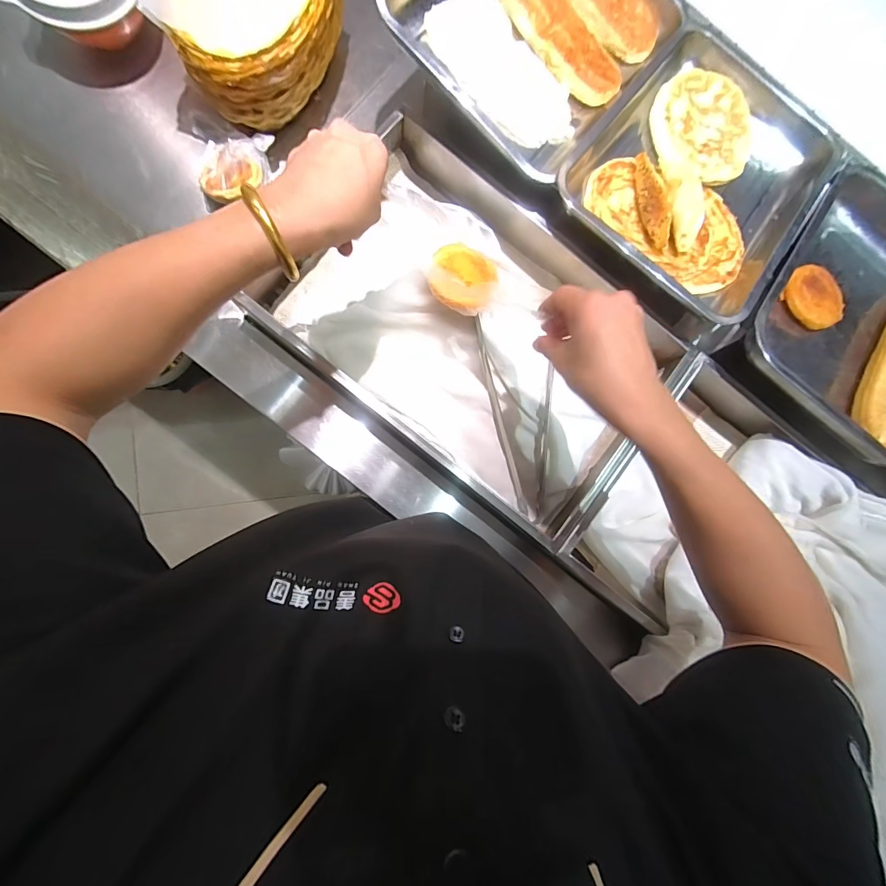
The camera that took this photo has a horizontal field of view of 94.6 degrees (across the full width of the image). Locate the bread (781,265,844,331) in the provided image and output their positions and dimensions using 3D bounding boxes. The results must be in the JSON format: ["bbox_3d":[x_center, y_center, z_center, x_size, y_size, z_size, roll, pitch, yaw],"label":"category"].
[{"bbox_3d":[0.459,-0.180,0.501,0.075,0.019,0.080,-34,90,-7],"label":"bread"}]

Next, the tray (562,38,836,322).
[{"bbox_3d":[0.313,-0.326,0.487,0.255,0.051,0.349,38,84,-2],"label":"tray"}]

